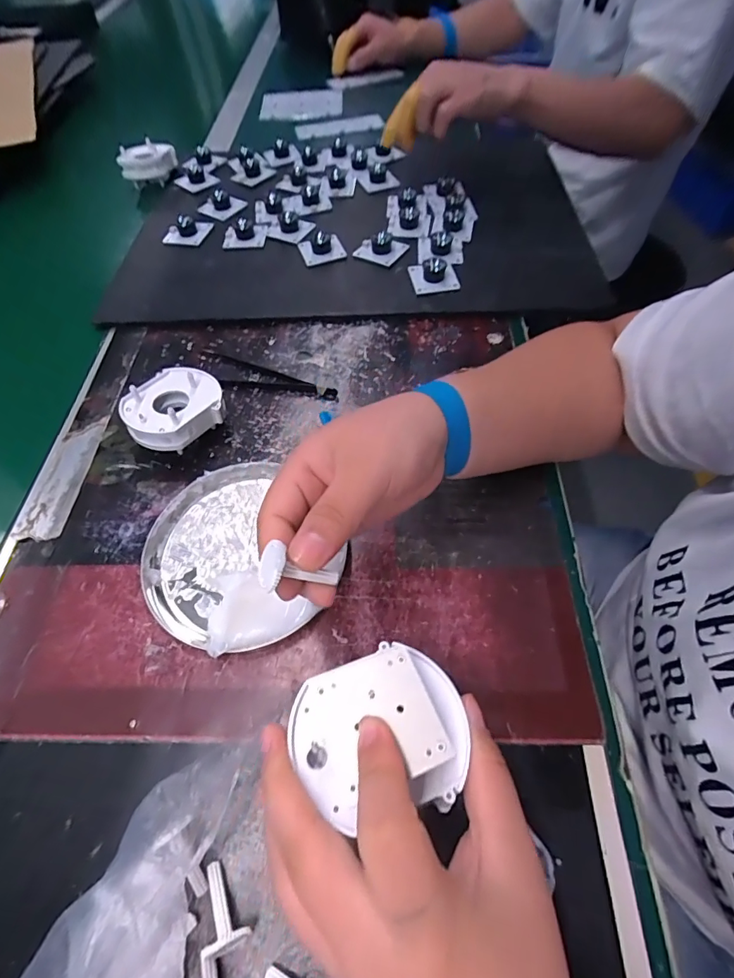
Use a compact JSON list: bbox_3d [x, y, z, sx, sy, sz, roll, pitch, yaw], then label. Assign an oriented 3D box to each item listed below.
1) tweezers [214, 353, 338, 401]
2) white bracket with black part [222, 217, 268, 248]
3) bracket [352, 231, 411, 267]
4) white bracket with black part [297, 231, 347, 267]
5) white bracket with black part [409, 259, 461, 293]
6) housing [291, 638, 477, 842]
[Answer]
[{"bbox_3d":[-0.081,-0.093,0.385,0.119,0.006,0.029,14,59,12],"label":"tweezers"},{"bbox_3d":[-0.134,-0.287,0.496,0.046,0.021,0.045,-4,57,1],"label":"white bracket with black part"},{"bbox_3d":[0.016,-0.252,0.468,0.043,0.023,0.042,29,64,20],"label":"bracket"},{"bbox_3d":[-0.047,-0.252,0.472,0.042,0.022,0.036,-18,58,-8],"label":"white bracket with black part"},{"bbox_3d":[0.065,-0.210,0.434,0.041,0.018,0.043,-7,57,-1],"label":"white bracket with black part"},{"bbox_3d":[0.006,0.093,0.175,0.067,0.021,0.059,-23,61,-13],"label":"housing"}]

